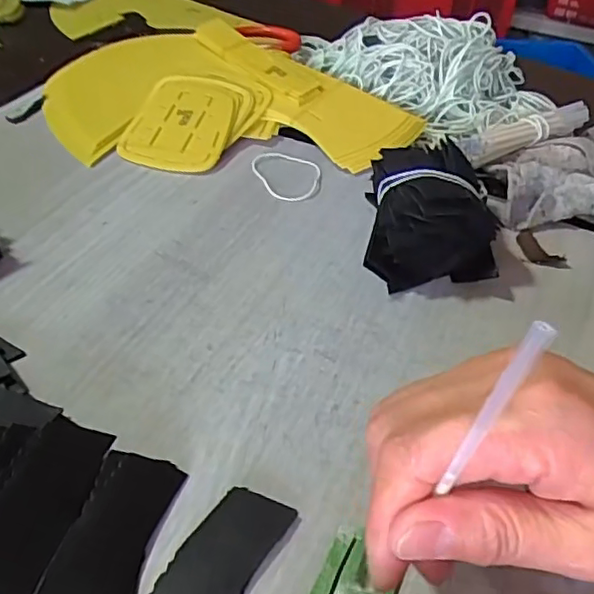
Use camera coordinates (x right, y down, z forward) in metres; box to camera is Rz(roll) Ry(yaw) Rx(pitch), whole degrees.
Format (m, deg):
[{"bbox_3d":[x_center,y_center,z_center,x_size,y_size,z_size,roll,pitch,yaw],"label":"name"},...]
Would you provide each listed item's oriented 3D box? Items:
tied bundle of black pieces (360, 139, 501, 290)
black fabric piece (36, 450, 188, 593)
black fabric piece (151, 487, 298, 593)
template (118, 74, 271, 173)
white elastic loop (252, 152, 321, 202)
[{"bbox_3d":[0.071,-0.050,0.346,0.071,0.052,0.084,0,44,-6],"label":"tied bundle of black pieces"},{"bbox_3d":[-0.066,0.089,0.215,0.033,0.004,0.073,29,42,-15],"label":"black fabric piece"},{"bbox_3d":[-0.031,0.099,0.215,0.027,0.004,0.072,27,44,17],"label":"black fabric piece"},{"bbox_3d":[-0.076,-0.128,0.437,0.082,0.007,0.105,19,57,10],"label":"template"},{"bbox_3d":[-0.005,-0.084,0.412,0.044,0.004,0.057,-13,47,-18],"label":"white elastic loop"}]

